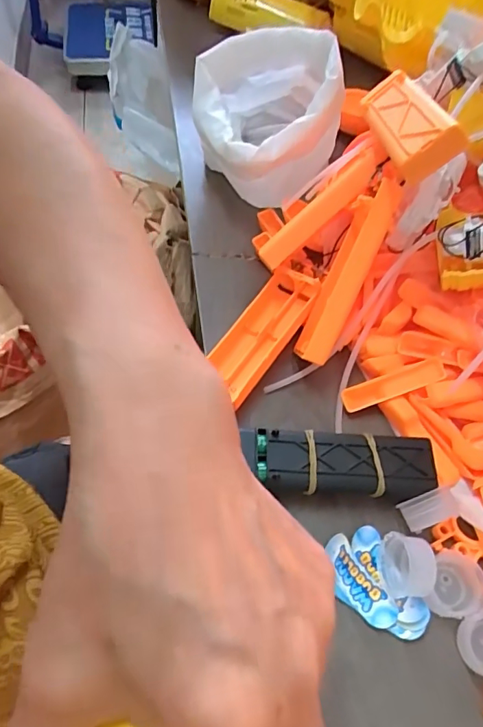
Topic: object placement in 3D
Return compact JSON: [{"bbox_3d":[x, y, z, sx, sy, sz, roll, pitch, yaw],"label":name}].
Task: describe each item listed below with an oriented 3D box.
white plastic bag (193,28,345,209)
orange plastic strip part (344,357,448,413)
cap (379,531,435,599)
[{"bbox_3d":[0.018,-0.186,0.379,0.106,0.082,0.126,-3,58,-7],"label":"white plastic bag"},{"bbox_3d":[0.091,0.013,0.296,0.064,0.006,0.014,-19,61,1],"label":"orange plastic strip part"},{"bbox_3d":[0.081,0.098,0.241,0.019,0.018,0.028,1,58,-4],"label":"cap"}]

